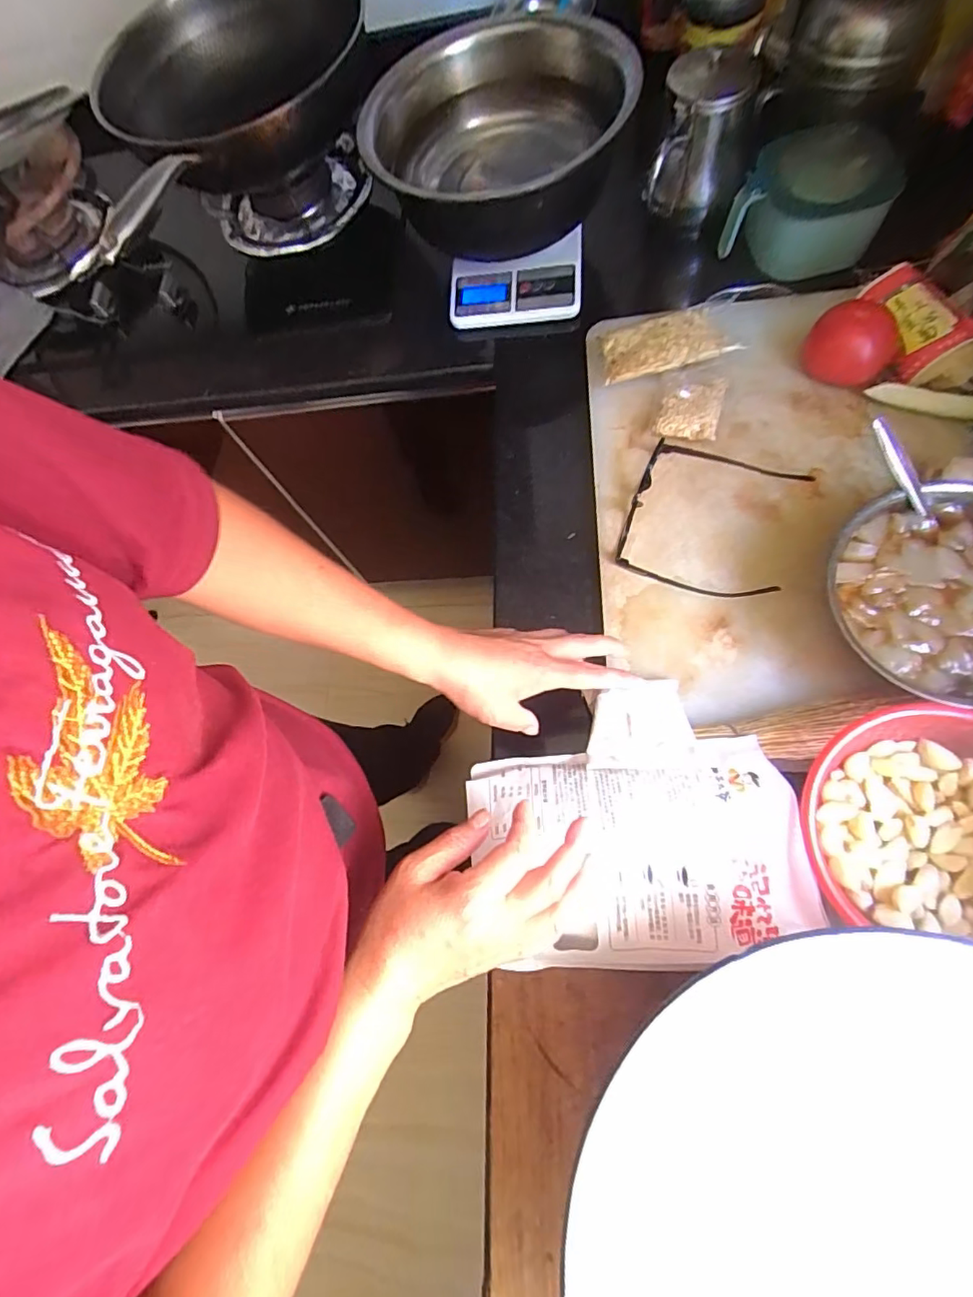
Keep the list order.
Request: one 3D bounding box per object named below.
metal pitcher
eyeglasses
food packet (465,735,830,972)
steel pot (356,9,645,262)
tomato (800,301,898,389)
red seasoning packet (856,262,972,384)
[{"bbox_3d":[0.221,-0.528,0.586,0.090,0.114,0.111,17,74,7],"label":"metal pitcher"},{"bbox_3d":[0.209,-0.124,0.521,0.144,0.039,0.147,23,75,8],"label":"eyeglasses"},{"bbox_3d":[0.107,0.146,0.399,0.223,0.042,0.148,-5,73,0],"label":"food packet"},{"bbox_3d":[0.013,-0.557,0.614,0.279,0.118,0.324,-28,65,0],"label":"steel pot"},{"bbox_3d":[0.347,-0.290,0.530,0.072,0.057,0.058,37,77,12],"label":"tomato"},{"bbox_3d":[0.395,-0.309,0.525,0.079,0.016,0.101,-30,71,13],"label":"red seasoning packet"}]

